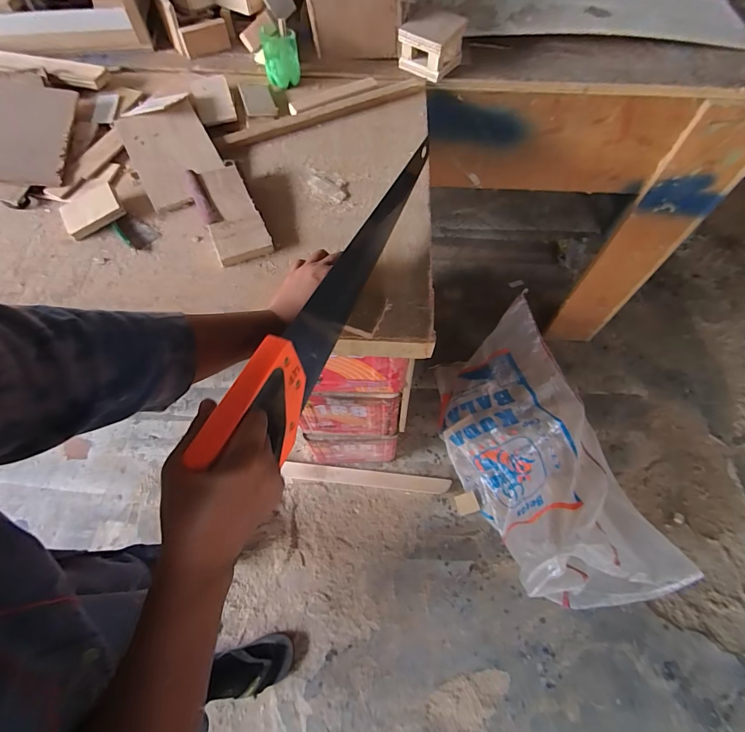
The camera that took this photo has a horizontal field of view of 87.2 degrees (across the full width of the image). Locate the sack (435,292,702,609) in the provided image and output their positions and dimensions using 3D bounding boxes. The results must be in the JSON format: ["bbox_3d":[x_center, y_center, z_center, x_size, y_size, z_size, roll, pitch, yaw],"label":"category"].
[{"bbox_3d":[0.429,0.215,1.041,0.403,0.273,0.783,-17,64,-10],"label":"sack"}]

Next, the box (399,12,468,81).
[{"bbox_3d":[0.098,-0.555,0.673,0.083,0.059,0.078,36,69,15],"label":"box"}]

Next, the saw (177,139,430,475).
[{"bbox_3d":[-0.030,-0.087,0.438,0.031,0.103,0.472,17,54,12],"label":"saw"}]

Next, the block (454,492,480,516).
[{"bbox_3d":[0.263,0.384,1.092,0.059,0.009,0.053,-21,67,10],"label":"block"}]

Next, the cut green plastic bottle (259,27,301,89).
[{"bbox_3d":[-0.155,-0.526,0.661,0.059,0.064,0.065,-8,65,-5],"label":"cut green plastic bottle"}]

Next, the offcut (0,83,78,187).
[{"bbox_3d":[-0.522,-0.350,0.589,0.116,0.012,0.220,-6,65,-11],"label":"offcut"}]

